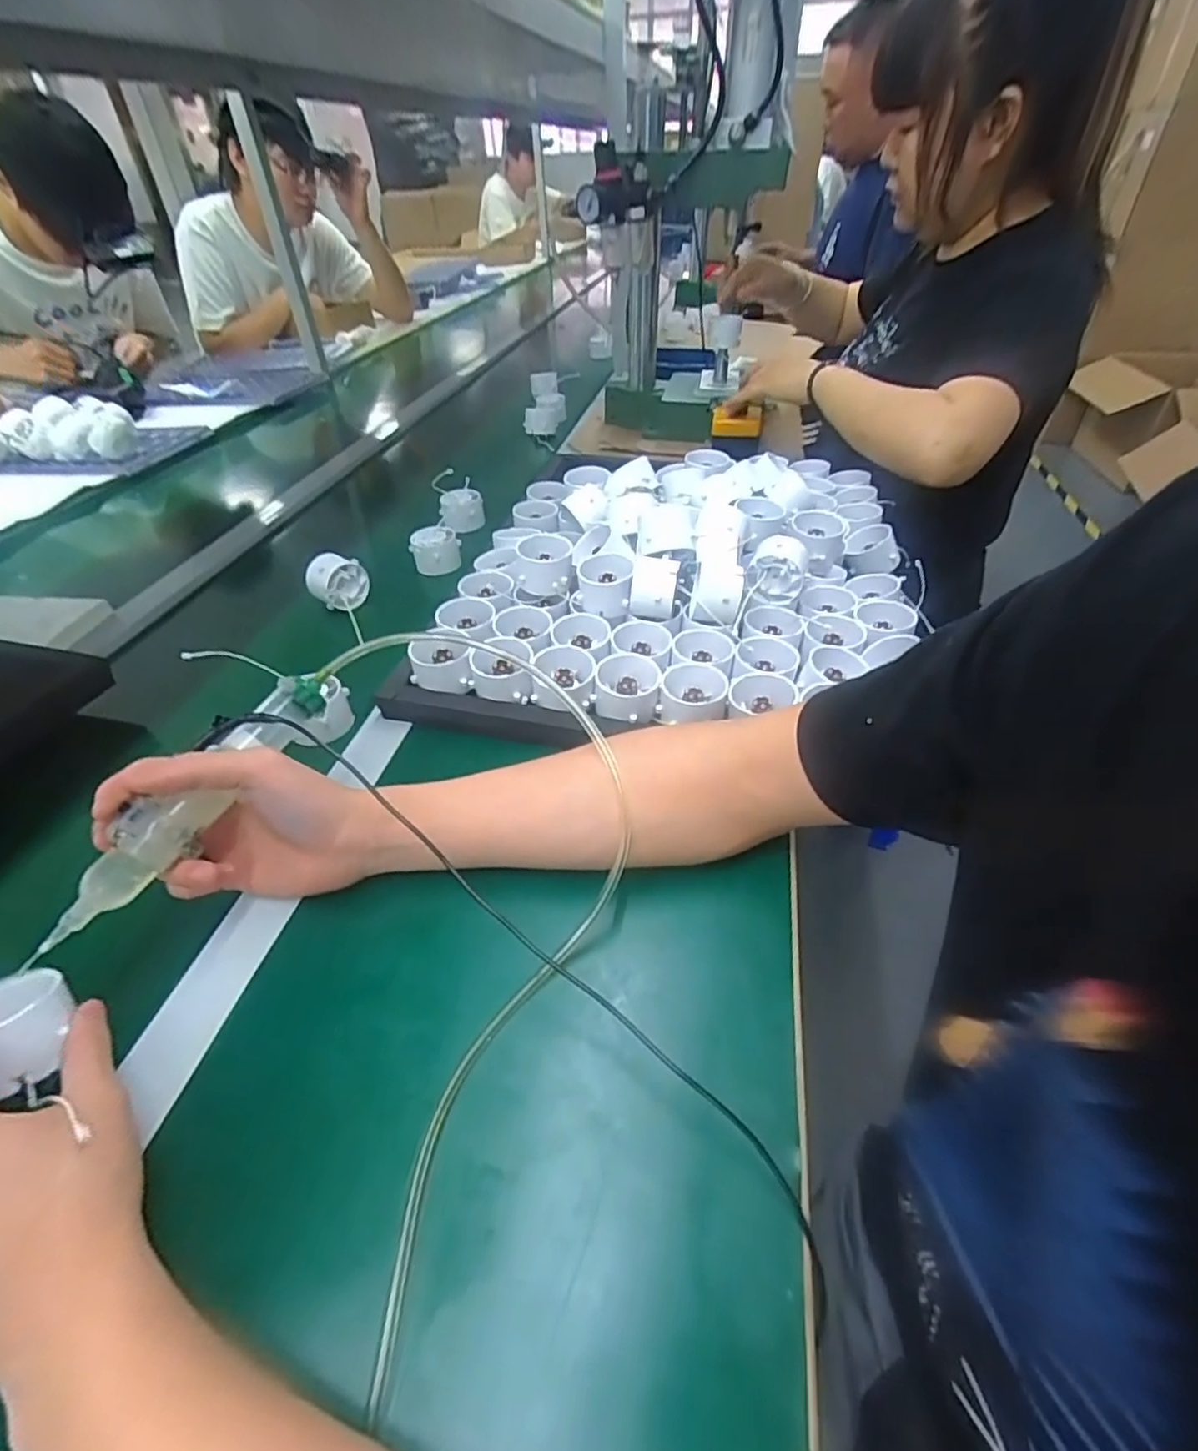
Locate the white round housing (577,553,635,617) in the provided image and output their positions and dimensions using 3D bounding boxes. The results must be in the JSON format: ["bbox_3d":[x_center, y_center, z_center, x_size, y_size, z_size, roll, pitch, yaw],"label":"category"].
[{"bbox_3d":[0.006,-0.121,0.559,0.047,0.043,0.049,-1,41,3],"label":"white round housing"}]

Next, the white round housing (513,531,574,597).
[{"bbox_3d":[-0.050,-0.147,0.580,0.051,0.042,0.051,-7,41,-4],"label":"white round housing"}]

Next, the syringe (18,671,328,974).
[{"bbox_3d":[-0.223,0.041,0.350,0.022,0.030,0.187,26,67,29],"label":"syringe"}]

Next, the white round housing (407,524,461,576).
[{"bbox_3d":[-0.187,-0.200,0.731,0.055,0.035,0.057,-17,43,-15],"label":"white round housing"}]

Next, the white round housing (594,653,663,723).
[{"bbox_3d":[0.022,-0.030,0.496,0.047,0.027,0.047,6,42,11],"label":"white round housing"}]

